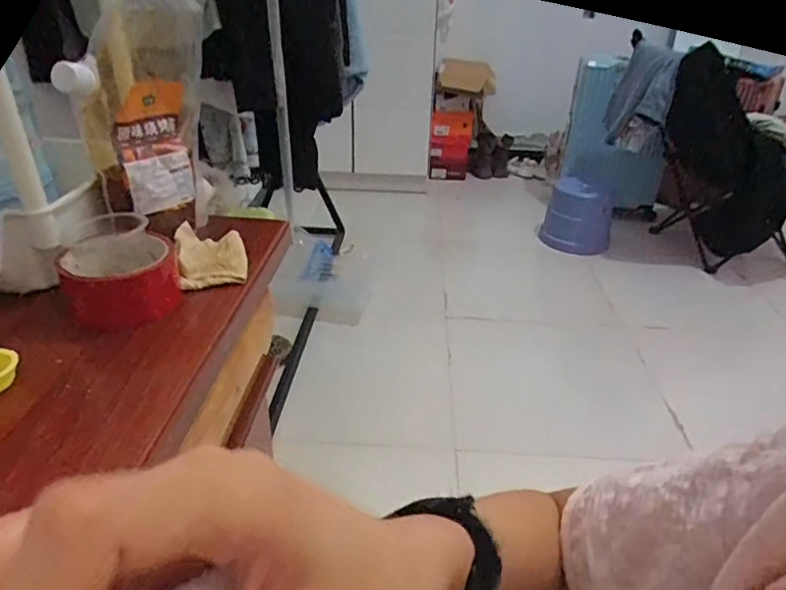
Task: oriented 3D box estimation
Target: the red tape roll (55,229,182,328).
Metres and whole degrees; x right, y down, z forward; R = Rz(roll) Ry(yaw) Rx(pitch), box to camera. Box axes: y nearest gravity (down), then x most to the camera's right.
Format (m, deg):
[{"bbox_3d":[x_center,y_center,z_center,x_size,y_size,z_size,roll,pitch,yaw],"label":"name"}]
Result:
[{"bbox_3d":[-0.221,-0.019,0.449,0.081,0.048,0.081,-7,32,-16],"label":"red tape roll"}]

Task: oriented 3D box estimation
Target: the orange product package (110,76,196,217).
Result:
[{"bbox_3d":[-0.223,-0.139,0.515,0.017,0.116,0.077,4,16,30],"label":"orange product package"}]

